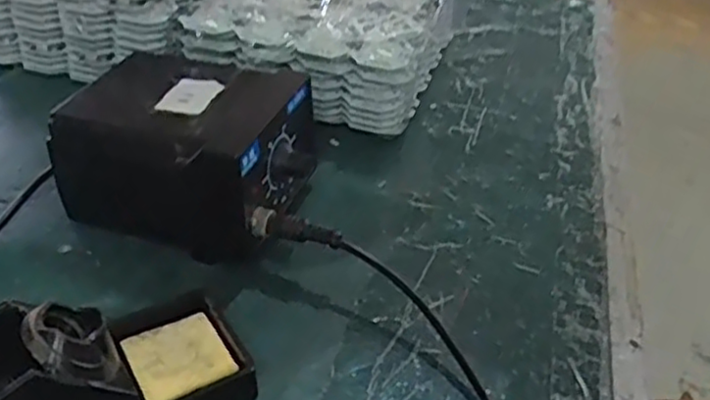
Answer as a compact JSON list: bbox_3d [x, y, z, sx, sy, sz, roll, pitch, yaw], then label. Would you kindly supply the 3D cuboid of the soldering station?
[{"bbox_3d":[-0.110,-0.034,0.489,0.148,0.093,0.112,14,39,12],"label":"soldering station"}]

